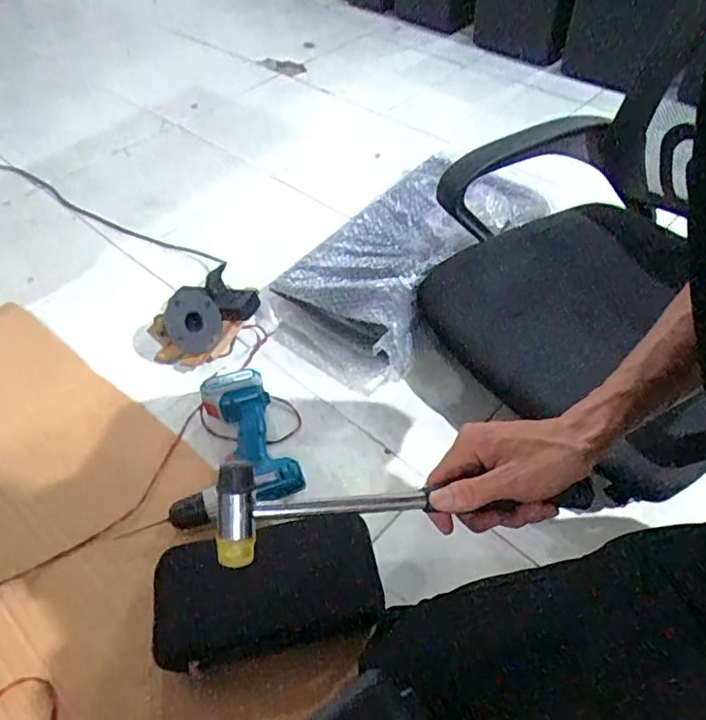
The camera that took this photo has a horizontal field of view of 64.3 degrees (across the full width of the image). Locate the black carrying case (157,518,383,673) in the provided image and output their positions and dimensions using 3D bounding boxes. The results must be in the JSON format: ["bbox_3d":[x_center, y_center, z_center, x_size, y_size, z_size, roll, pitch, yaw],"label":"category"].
[{"bbox_3d":[-0.102,0.277,0.682,0.262,0.063,0.128,-11,50,-7],"label":"black carrying case"}]

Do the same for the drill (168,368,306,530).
[{"bbox_3d":[-0.202,0.126,0.821,0.245,0.065,0.222,-16,50,-11],"label":"drill"}]

